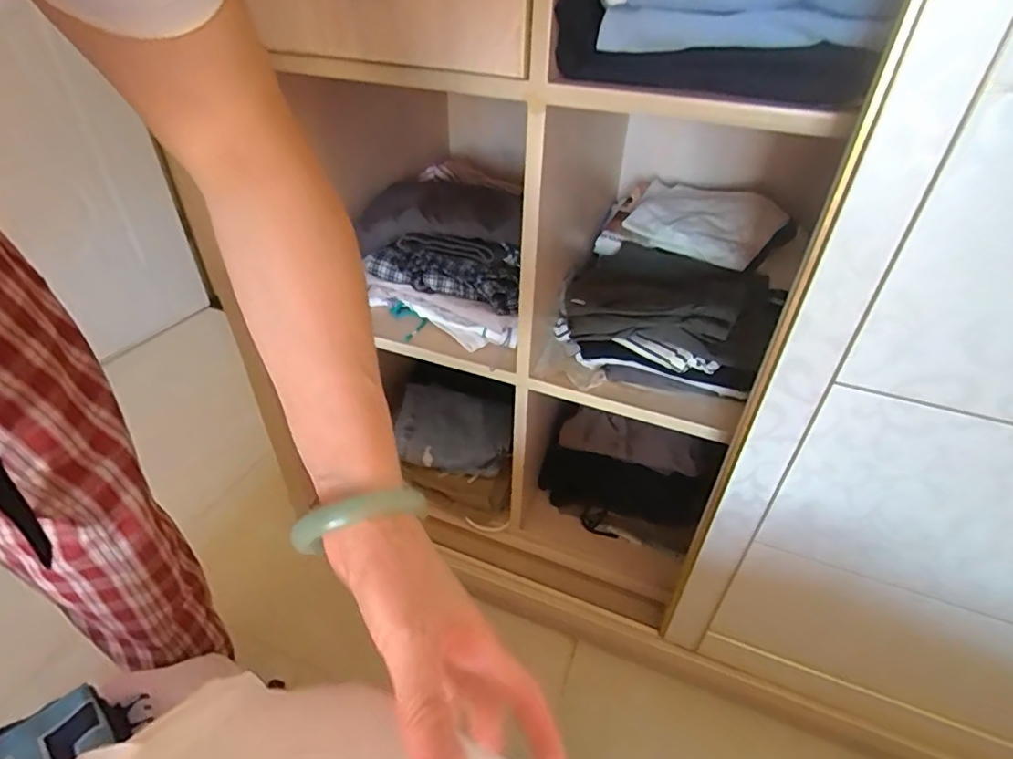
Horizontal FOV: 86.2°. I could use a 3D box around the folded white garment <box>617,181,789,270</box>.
[{"bbox_3d":[0.322,-0.250,0.886,0.232,0.074,0.165,26,45,28],"label":"folded white garment"}]

